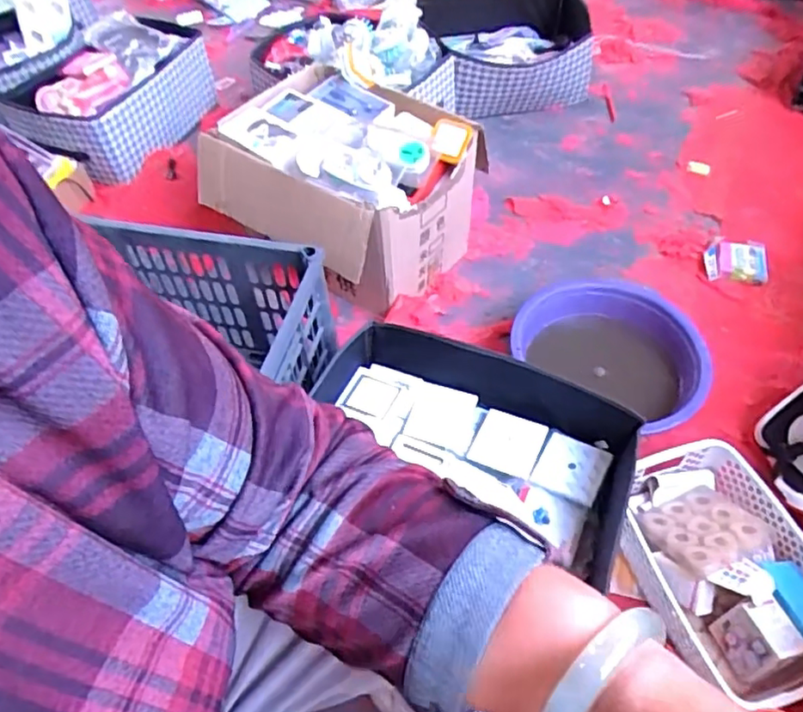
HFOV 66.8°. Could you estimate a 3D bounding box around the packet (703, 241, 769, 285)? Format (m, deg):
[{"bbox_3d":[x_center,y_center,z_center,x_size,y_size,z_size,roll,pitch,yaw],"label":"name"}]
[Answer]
[{"bbox_3d":[0.649,-0.184,1.177,0.117,0.020,0.106,8,53,9],"label":"packet"}]

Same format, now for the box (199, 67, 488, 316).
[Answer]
[{"bbox_3d":[-0.108,-0.306,1.129,0.416,0.271,0.341,30,59,23],"label":"box"}]

